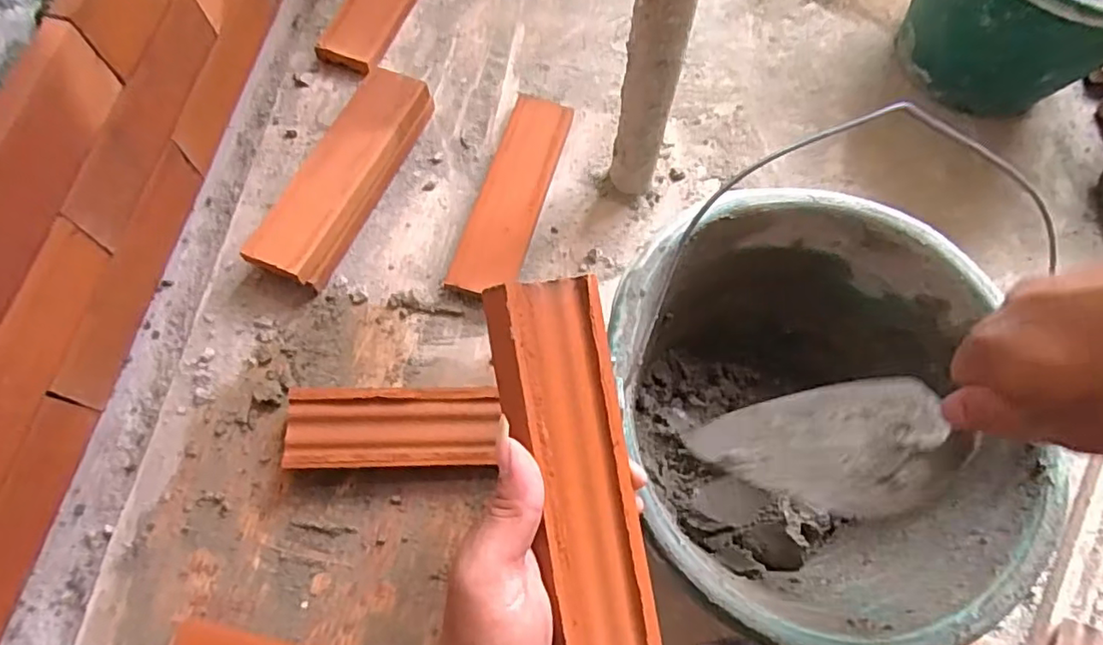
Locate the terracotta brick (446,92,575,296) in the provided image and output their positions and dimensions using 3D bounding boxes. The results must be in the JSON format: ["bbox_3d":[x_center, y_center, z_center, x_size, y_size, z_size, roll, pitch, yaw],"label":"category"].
[{"bbox_3d":[-0.035,-0.124,0.571,0.059,0.027,0.224,15,69,3],"label":"terracotta brick"}]

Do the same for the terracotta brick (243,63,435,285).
[{"bbox_3d":[-0.192,-0.136,0.556,0.065,0.048,0.224,22,69,6],"label":"terracotta brick"}]

